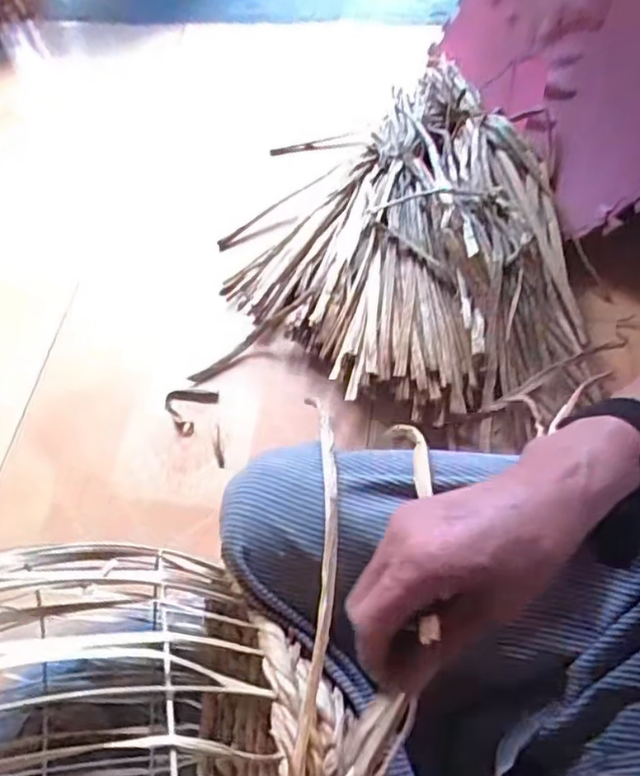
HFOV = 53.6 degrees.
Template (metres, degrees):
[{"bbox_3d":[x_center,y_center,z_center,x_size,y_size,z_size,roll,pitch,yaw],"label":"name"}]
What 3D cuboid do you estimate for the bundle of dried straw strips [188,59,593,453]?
[{"bbox_3d":[0.136,-0.274,1.156,0.639,0.182,0.701,4,60,7],"label":"bundle of dried straw strips"}]

